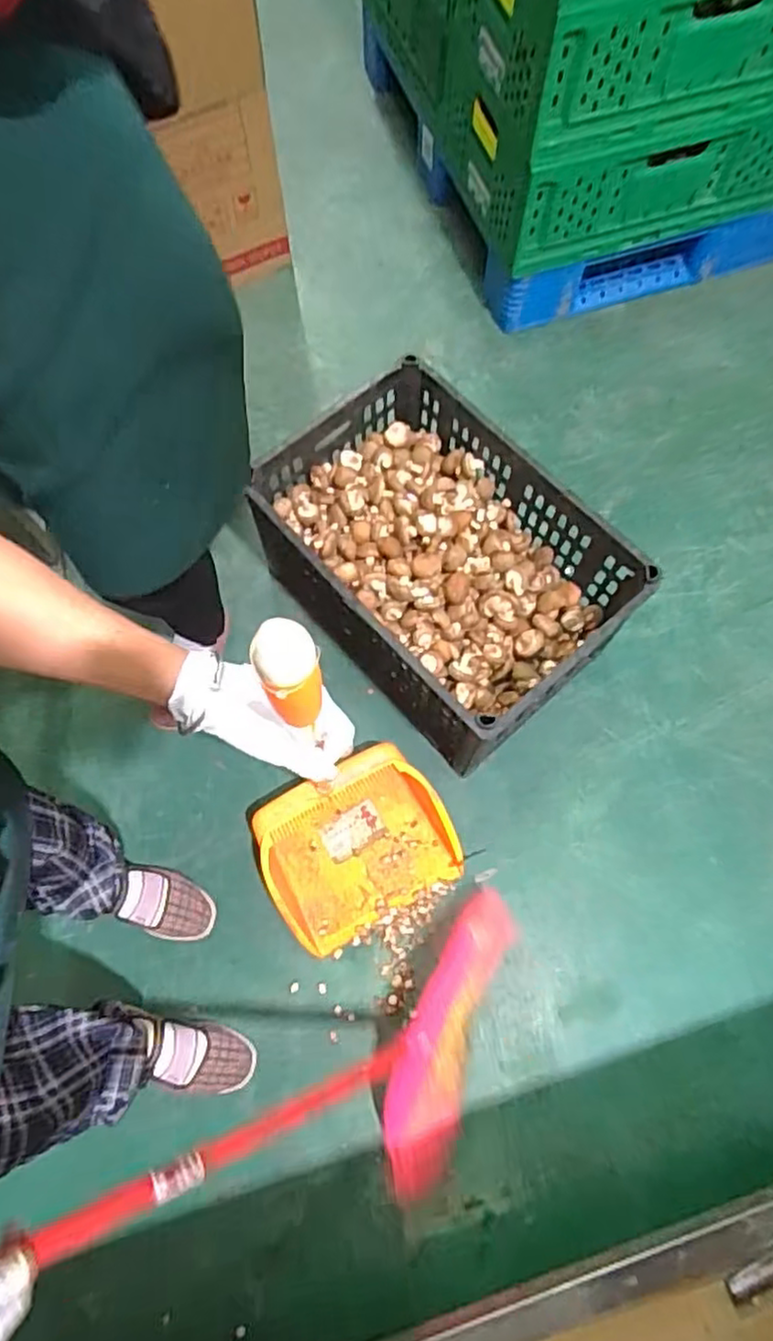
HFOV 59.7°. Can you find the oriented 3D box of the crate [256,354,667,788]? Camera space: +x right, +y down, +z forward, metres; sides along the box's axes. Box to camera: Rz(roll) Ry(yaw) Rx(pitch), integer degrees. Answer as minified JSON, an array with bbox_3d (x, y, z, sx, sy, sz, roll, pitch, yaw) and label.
[{"bbox_3d":[0.088,-0.174,1.146,0.375,0.277,0.557,-41,75,-13],"label":"crate"}]

